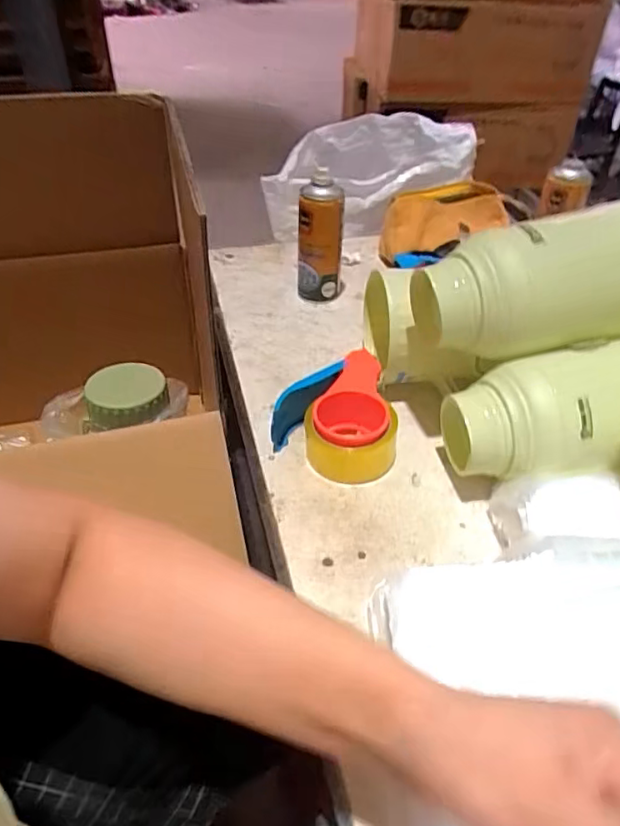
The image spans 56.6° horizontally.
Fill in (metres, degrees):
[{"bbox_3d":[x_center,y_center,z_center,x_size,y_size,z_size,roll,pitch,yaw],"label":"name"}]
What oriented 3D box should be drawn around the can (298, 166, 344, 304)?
[{"bbox_3d":[0.015,-0.239,0.830,0.065,0.185,0.069,0,41,-1],"label":"can"}]

